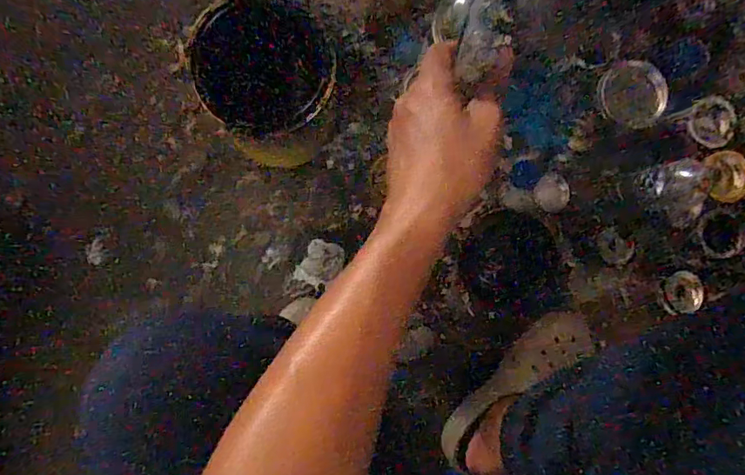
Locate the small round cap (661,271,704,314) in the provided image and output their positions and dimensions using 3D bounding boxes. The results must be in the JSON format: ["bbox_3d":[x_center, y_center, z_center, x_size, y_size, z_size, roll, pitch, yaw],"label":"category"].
[{"bbox_3d":[0.445,0.079,0.711,0.062,0.011,0.057,0,86,1],"label":"small round cap"}]

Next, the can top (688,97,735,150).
[{"bbox_3d":[0.486,-0.164,0.711,0.069,0.007,0.072,-18,101,-1],"label":"can top"}]

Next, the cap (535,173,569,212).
[{"bbox_3d":[0.274,-0.067,0.754,0.047,0.013,0.056,-9,85,0],"label":"cap"}]

